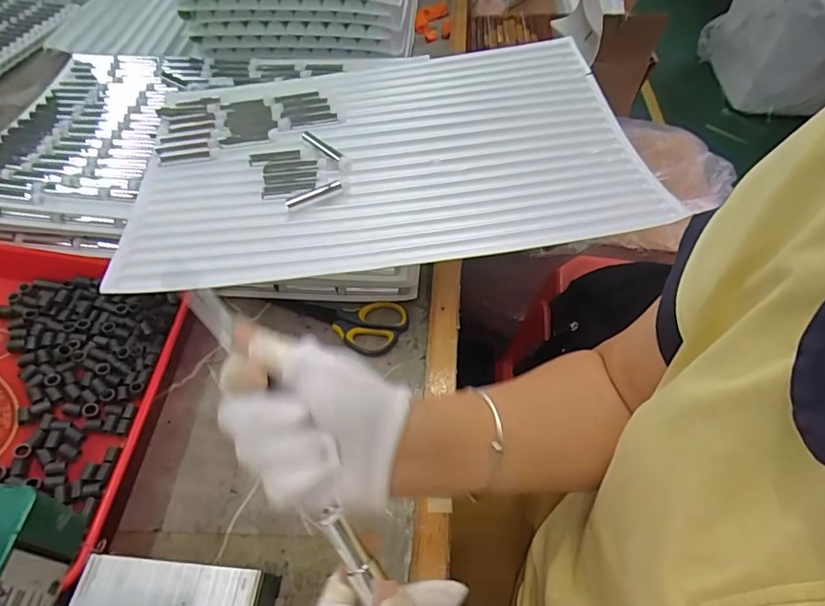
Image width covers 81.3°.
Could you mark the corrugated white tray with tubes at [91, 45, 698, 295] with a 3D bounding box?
[{"bbox_3d":[-0.026,-0.160,0.497,0.488,0.024,0.316,-7,52,-3],"label":"corrugated white tray with tubes"}]

